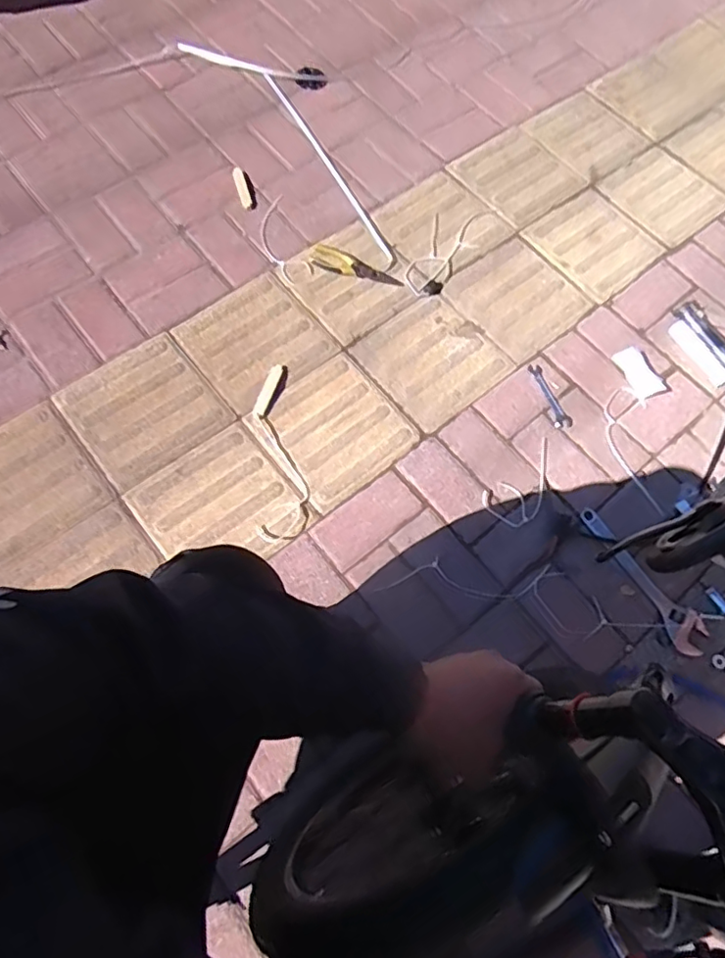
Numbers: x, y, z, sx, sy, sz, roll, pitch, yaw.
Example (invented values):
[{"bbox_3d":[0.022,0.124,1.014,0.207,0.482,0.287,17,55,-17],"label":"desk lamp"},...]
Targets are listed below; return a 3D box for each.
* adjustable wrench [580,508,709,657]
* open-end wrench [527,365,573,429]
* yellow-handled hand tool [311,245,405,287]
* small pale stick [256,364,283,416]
[{"bbox_3d":[0.490,0.169,0.993,0.069,0.013,0.288,-29,74,-14],"label":"adjustable wrench"},{"bbox_3d":[0.369,-0.163,1.119,0.038,0.004,0.140,-17,74,-8],"label":"open-end wrench"},{"bbox_3d":[-0.012,-0.443,1.202,0.197,0.020,0.048,19,70,3],"label":"yellow-handled hand tool"},{"bbox_3d":[-0.176,-0.170,1.085,0.023,0.017,0.106,21,73,5],"label":"small pale stick"}]

